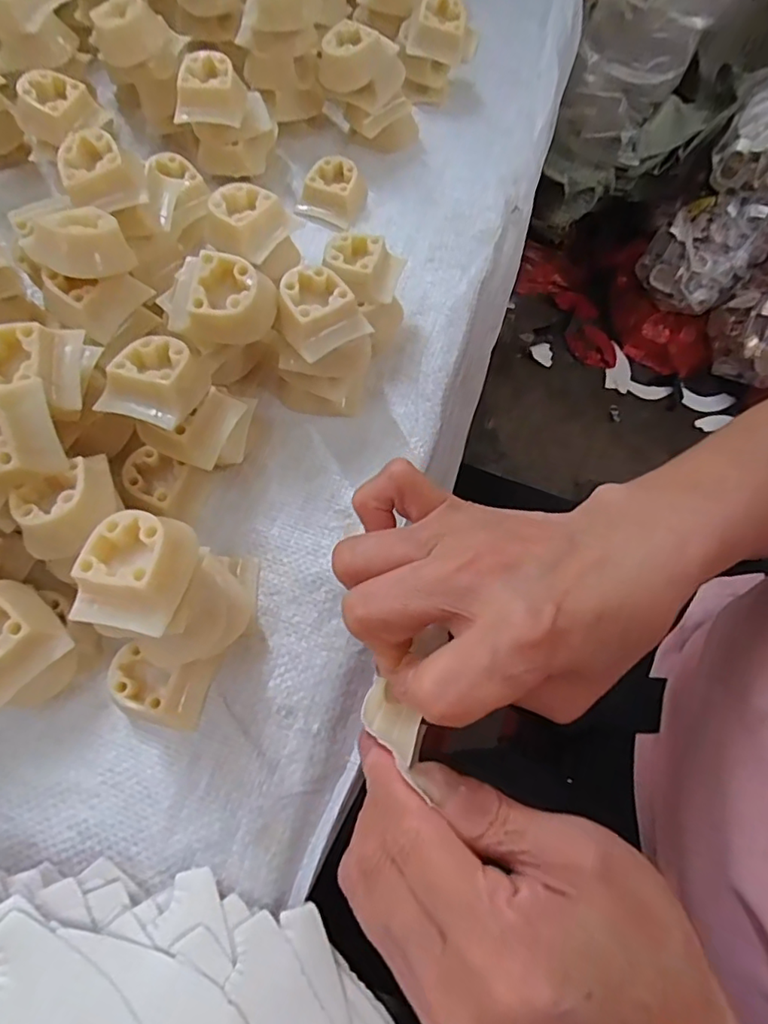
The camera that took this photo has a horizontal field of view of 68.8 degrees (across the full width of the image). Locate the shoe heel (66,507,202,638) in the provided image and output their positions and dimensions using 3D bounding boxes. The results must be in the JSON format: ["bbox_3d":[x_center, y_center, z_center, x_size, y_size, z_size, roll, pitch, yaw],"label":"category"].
[{"bbox_3d":[-0.091,0.022,0.206,0.036,0.020,0.042,14,69,3],"label":"shoe heel"}]

